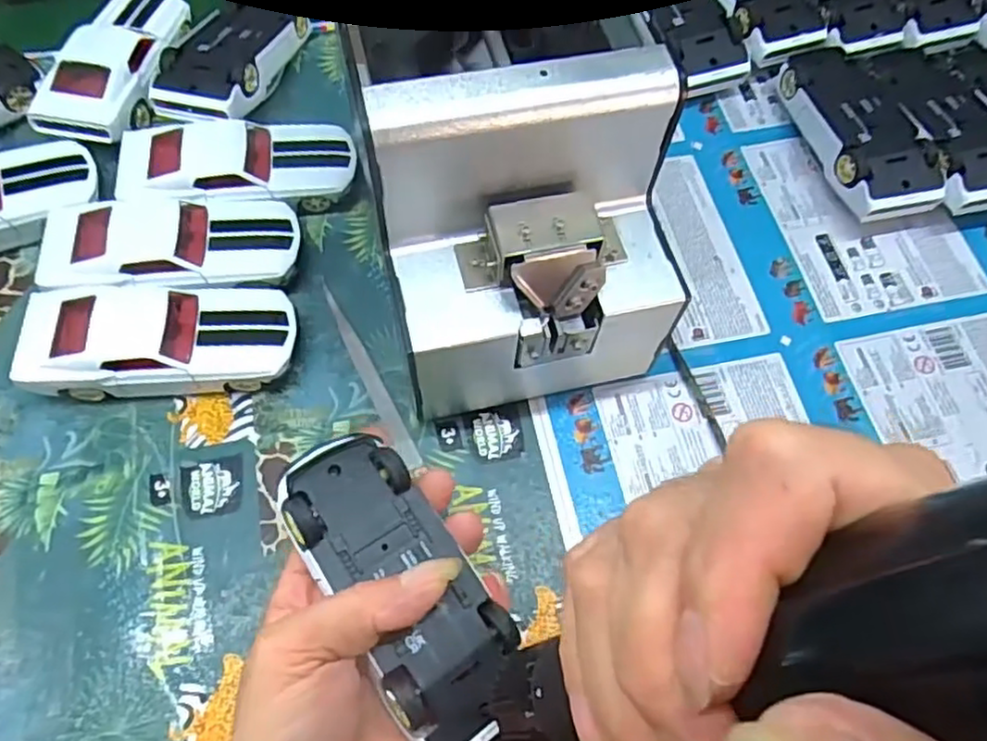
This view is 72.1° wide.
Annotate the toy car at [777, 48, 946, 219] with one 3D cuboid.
[{"bbox_3d":[0.221,-0.147,0.419,0.057,0.036,0.127,-12,65,-9],"label":"toy car"}]

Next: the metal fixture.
[{"bbox_3d":[0.021,-0.048,0.304,0.148,0.144,0.093,-10,66,-8],"label":"metal fixture"}]

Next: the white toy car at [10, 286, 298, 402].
[{"bbox_3d":[-0.165,-0.016,0.342,0.126,0.033,0.051,-3,63,-4],"label":"white toy car"}]

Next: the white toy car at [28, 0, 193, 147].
[{"bbox_3d":[-0.227,-0.191,0.413,0.053,0.030,0.126,13,63,4],"label":"white toy car"}]

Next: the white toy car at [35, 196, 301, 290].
[{"bbox_3d":[-0.169,-0.065,0.364,0.125,0.032,0.056,-3,63,-4],"label":"white toy car"}]

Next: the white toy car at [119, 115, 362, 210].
[{"bbox_3d":[-0.143,-0.117,0.385,0.123,0.030,0.054,-3,63,-4],"label":"white toy car"}]

